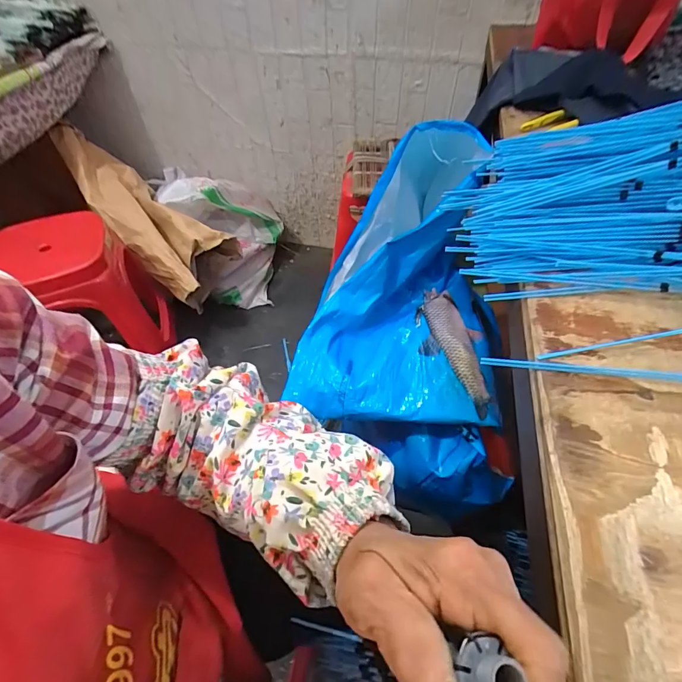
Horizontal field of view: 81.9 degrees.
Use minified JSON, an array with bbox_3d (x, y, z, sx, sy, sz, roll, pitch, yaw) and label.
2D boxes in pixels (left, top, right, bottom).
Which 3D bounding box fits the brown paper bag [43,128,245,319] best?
[{"bbox_3d":[-0.625,-0.406,1.234,0.641,0.215,0.244,42,59,3],"label":"brown paper bag"}]

